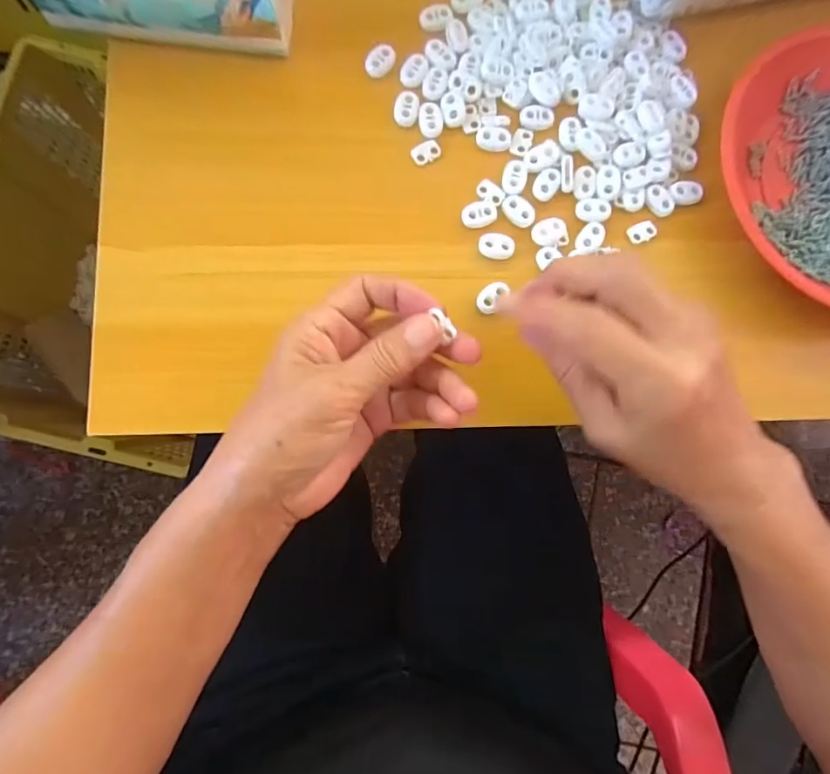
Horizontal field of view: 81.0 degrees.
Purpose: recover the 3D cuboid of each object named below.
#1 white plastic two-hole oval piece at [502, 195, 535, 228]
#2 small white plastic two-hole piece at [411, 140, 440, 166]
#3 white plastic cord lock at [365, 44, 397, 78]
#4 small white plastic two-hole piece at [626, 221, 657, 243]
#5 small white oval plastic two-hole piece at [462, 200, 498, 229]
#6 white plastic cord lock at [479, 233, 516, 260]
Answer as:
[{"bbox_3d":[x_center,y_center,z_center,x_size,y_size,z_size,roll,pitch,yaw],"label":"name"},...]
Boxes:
[{"bbox_3d":[0.066,-0.112,0.309,0.016,0.004,0.023,-44,88,-9],"label":"white plastic two-hole oval piece"},{"bbox_3d":[0.007,-0.150,0.312,0.018,0.004,0.011,-30,86,-8],"label":"small white plastic two-hole piece"},{"bbox_3d":[-0.022,-0.209,0.313,0.014,0.006,0.022,43,81,2],"label":"white plastic cord lock"},{"bbox_3d":[0.148,-0.101,0.315,0.018,0.004,0.013,-23,85,-8],"label":"small white plastic two-hole piece"},{"bbox_3d":[0.041,-0.109,0.307,0.022,0.005,0.015,-19,84,-7],"label":"small white oval plastic two-hole piece"},{"bbox_3d":[0.052,-0.089,0.306,0.022,0.005,0.016,10,81,-4],"label":"white plastic cord lock"}]

